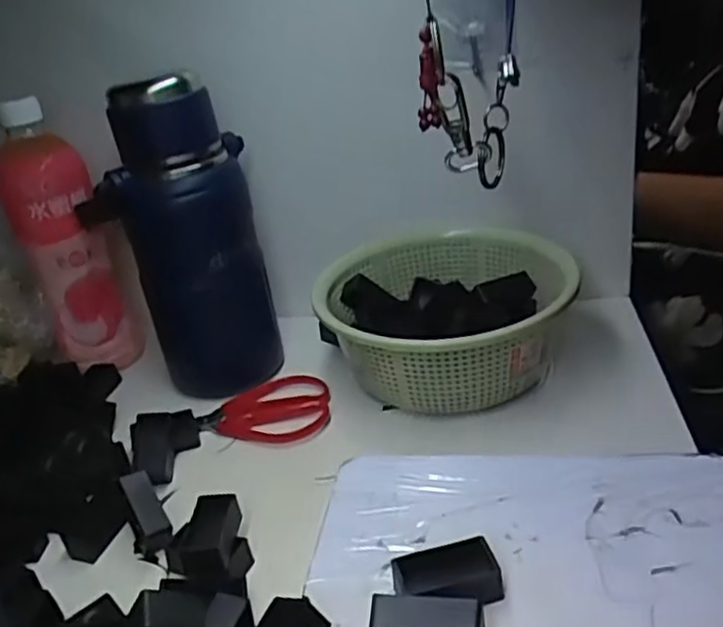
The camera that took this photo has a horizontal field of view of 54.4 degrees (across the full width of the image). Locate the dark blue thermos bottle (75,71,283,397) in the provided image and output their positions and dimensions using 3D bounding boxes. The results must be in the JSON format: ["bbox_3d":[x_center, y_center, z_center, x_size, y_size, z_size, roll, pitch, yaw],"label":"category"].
[{"bbox_3d":[-0.120,-0.048,0.487,0.083,0.209,0.068,3,30,20],"label":"dark blue thermos bottle"}]

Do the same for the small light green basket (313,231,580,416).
[{"bbox_3d":[0.061,0.003,0.497,0.168,0.065,0.171,2,29,18],"label":"small light green basket"}]

